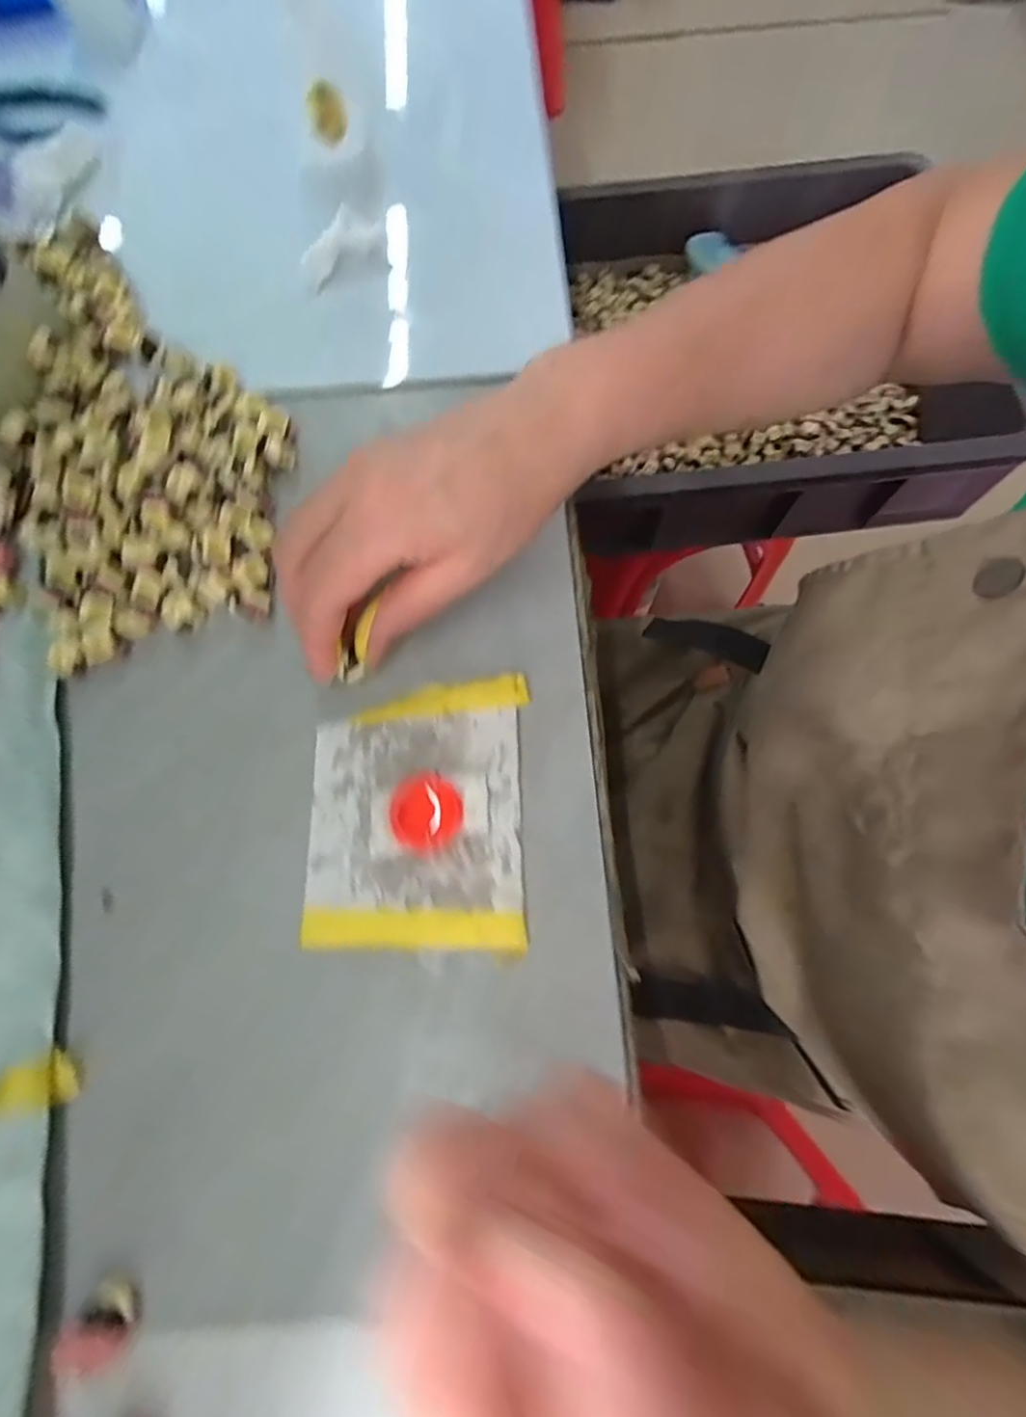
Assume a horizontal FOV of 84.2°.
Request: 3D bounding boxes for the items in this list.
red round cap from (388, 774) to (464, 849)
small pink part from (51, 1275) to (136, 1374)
[{"bbox_3d":[-0.037,0.043,0.239,0.030,0.007,0.028,0,72,0],"label":"red round cap"},{"bbox_3d":[-0.137,0.206,0.189,0.019,0.016,0.016,35,76,11],"label":"small pink part"}]

